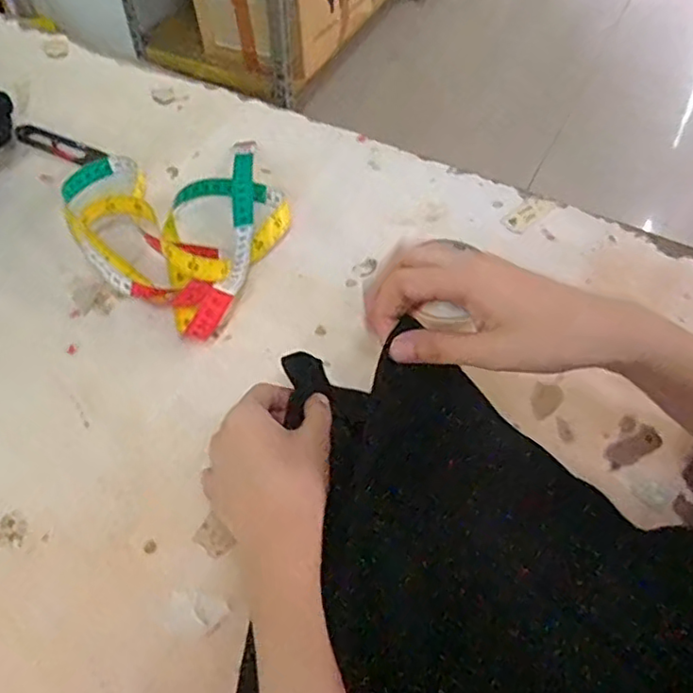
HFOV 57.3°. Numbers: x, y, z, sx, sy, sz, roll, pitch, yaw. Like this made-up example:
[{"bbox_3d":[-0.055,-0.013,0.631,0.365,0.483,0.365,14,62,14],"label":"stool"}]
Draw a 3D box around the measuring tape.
[{"bbox_3d":[-0.134,-0.105,0.537,0.173,0.044,0.239,-23,57,-15],"label":"measuring tape"}]

